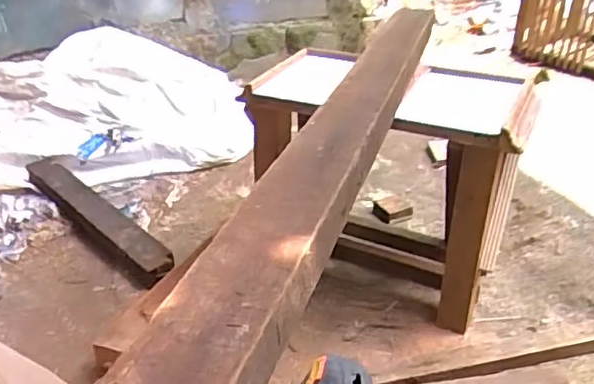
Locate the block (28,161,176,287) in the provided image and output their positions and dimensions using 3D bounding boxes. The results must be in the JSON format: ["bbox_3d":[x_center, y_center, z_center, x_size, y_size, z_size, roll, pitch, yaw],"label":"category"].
[{"bbox_3d":[-0.366,0.037,1.107,0.068,0.046,0.486,-25,39,-36],"label":"block"}]

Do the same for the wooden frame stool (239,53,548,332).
[{"bbox_3d":[0.130,-0.014,0.928,0.369,0.310,0.203,13,33,22],"label":"wooden frame stool"}]

